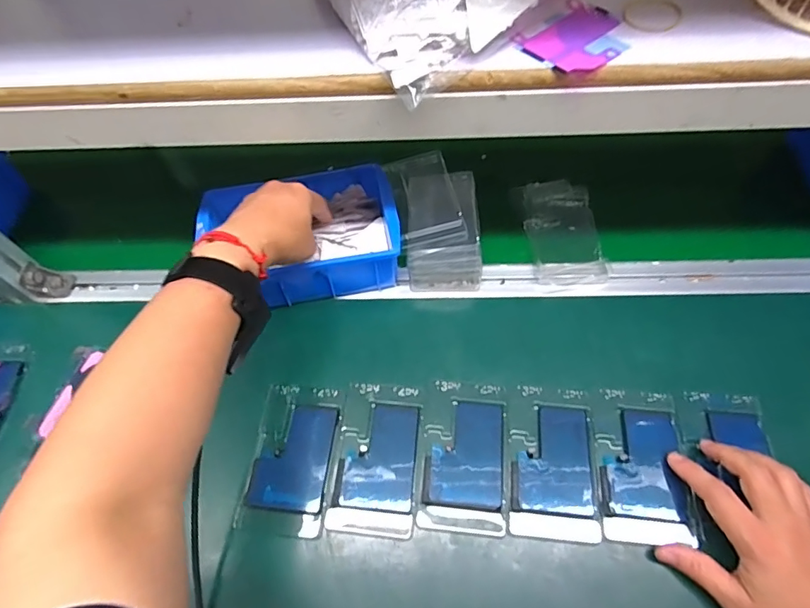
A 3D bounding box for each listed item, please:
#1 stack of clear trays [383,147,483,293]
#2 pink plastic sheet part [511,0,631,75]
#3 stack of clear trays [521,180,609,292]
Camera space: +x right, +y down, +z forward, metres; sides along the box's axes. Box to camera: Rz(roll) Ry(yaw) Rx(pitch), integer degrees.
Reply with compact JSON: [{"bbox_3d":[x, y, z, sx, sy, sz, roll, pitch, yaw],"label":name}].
[{"bbox_3d":[0.036,-0.092,0.522,0.093,0.058,0.148,-7,58,-2],"label":"stack of clear trays"},{"bbox_3d":[0.128,-0.196,0.350,0.081,0.005,0.064,-38,64,-19],"label":"pink plastic sheet part"},{"bbox_3d":[0.176,-0.080,0.531,0.079,0.031,0.129,-3,58,1],"label":"stack of clear trays"}]

